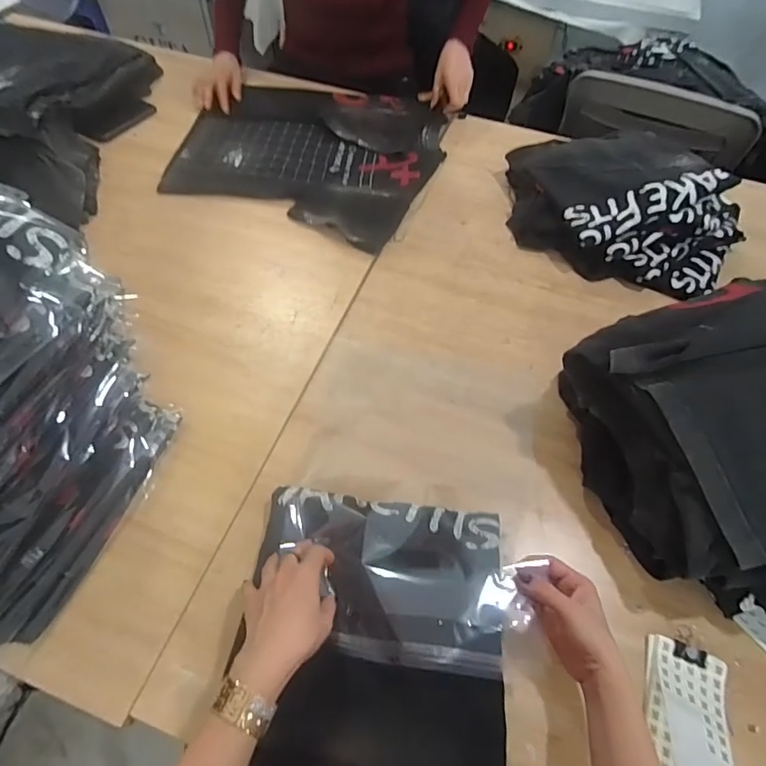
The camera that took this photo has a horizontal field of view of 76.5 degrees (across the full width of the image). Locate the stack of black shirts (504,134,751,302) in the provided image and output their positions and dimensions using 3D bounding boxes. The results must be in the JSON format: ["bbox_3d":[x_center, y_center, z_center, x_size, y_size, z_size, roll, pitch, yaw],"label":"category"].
[{"bbox_3d":[0.401,-0.303,0.844,0.397,0.134,0.249,25,61,13],"label":"stack of black shirts"}]

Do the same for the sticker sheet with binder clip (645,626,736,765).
[{"bbox_3d":[0.305,0.325,0.473,0.069,0.049,0.153,17,60,8],"label":"sticker sheet with binder clip"}]

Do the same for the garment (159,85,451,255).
[{"bbox_3d":[-0.139,-0.493,0.995,0.486,0.028,0.468,16,60,8],"label":"garment"}]

